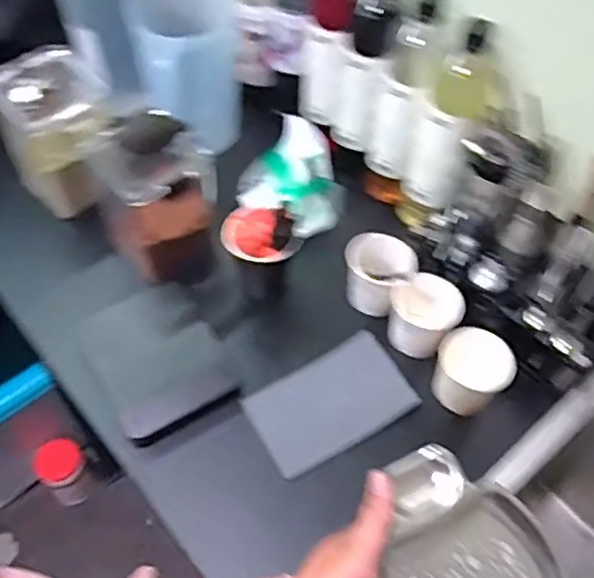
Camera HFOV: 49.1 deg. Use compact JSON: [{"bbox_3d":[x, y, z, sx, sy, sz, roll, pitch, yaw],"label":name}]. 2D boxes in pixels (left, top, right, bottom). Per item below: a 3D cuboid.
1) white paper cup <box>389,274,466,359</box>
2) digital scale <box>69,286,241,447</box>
[{"bbox_3d":[0.141,0.031,0.719,0.062,0.075,0.072,-37,65,-25],"label":"white paper cup"},{"bbox_3d":[-0.154,0.074,0.706,0.126,0.027,0.164,-28,62,-21],"label":"digital scale"}]

